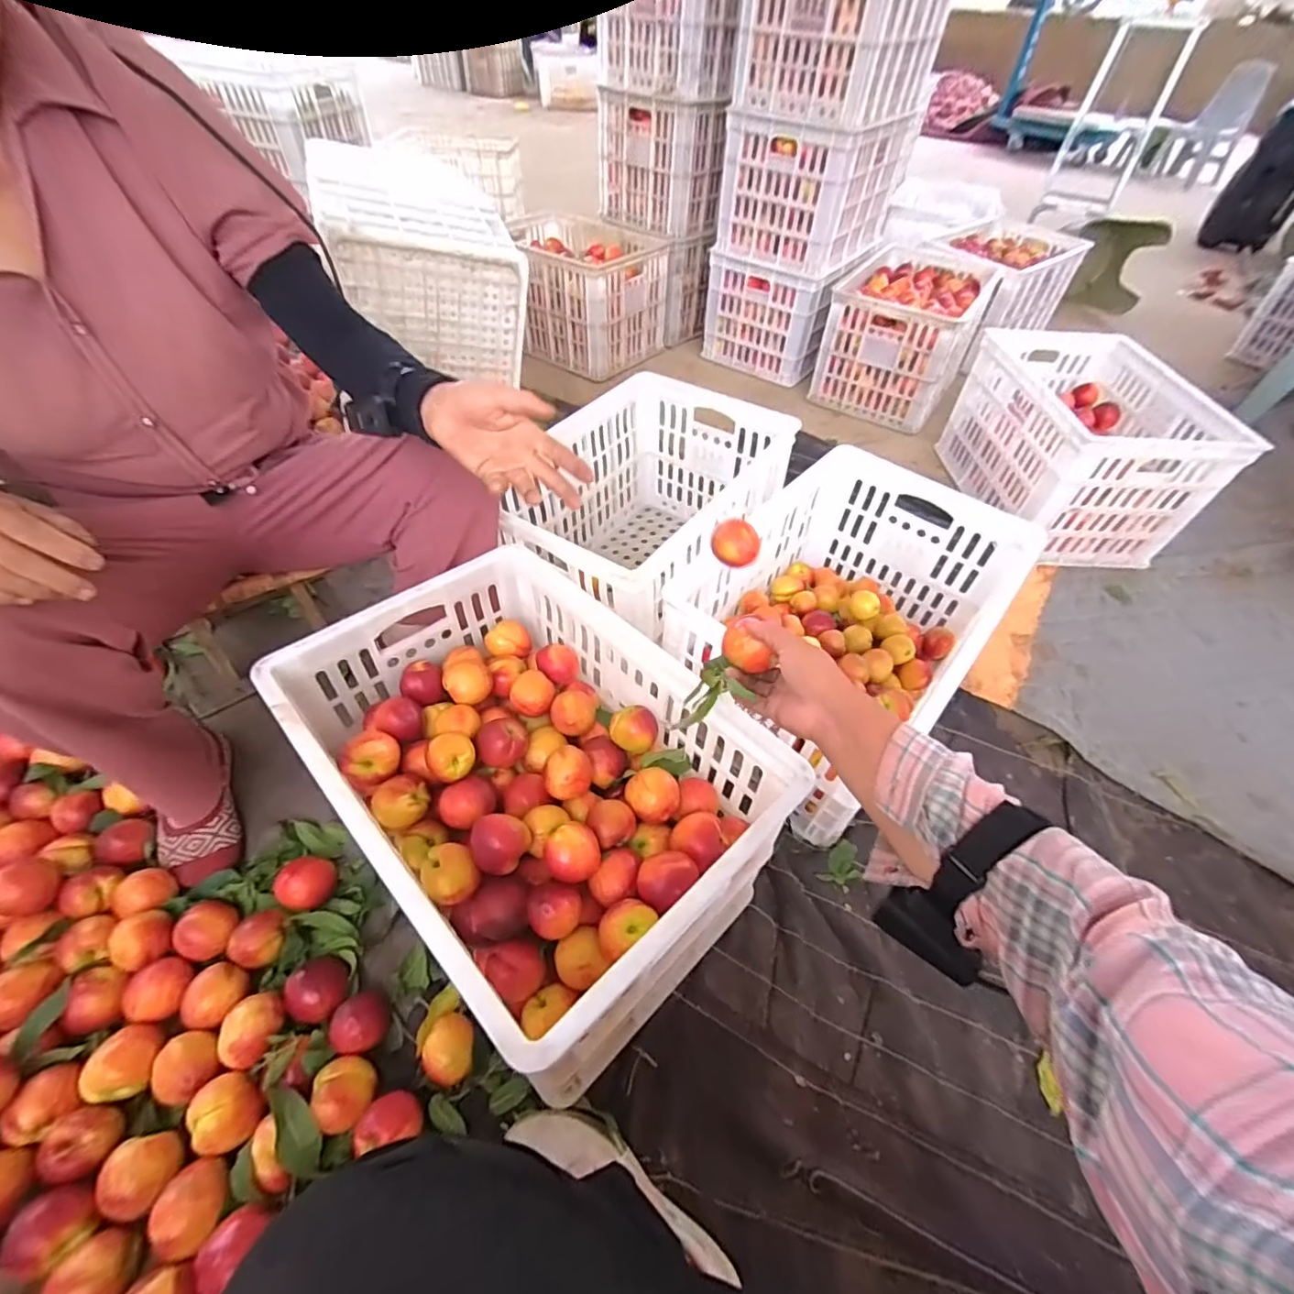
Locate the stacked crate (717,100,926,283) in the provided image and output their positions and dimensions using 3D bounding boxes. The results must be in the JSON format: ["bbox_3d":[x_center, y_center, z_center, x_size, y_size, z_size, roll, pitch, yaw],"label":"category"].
[{"bbox_3d":[0.443,-1.203,1.468,0.322,0.302,0.436,35,56,21],"label":"stacked crate"}]

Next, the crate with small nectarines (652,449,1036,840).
[{"bbox_3d":[0.283,-0.041,0.863,0.337,0.280,0.473,36,57,22],"label":"crate with small nectarines"}]

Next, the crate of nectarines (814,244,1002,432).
[{"bbox_3d":[0.723,-0.872,1.574,0.337,0.293,0.465,31,55,18],"label":"crate of nectarines"}]

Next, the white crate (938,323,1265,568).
[{"bbox_3d":[0.926,-0.454,1.239,0.327,0.291,0.499,3,51,-3],"label":"white crate"}]

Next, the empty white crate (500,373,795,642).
[{"bbox_3d":[-0.017,-0.217,0.998,0.338,0.296,0.478,30,55,17],"label":"empty white crate"}]

